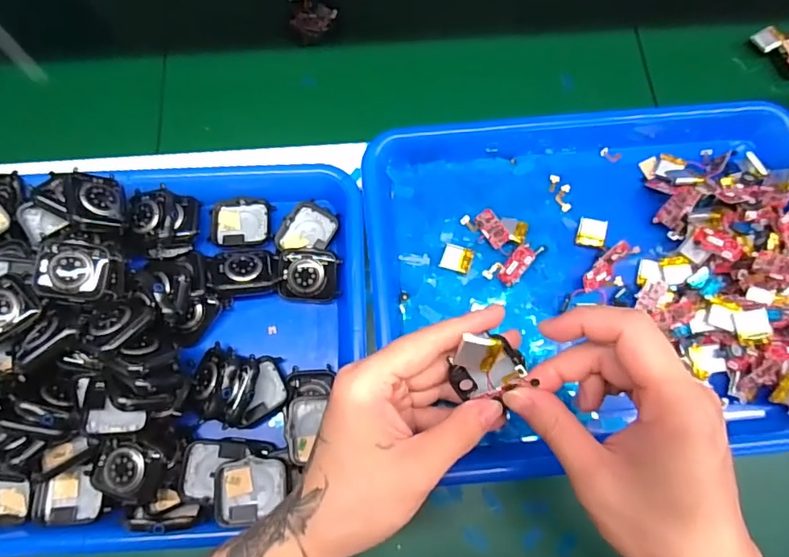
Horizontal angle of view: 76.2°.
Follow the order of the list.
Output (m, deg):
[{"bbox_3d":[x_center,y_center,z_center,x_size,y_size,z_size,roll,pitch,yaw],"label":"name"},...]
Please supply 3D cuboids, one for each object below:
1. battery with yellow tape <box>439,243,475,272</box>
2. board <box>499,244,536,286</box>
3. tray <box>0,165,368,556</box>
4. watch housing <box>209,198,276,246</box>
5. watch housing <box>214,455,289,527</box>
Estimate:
[{"bbox_3d":[0.046,-0.015,0.367,0.022,0.006,0.019,16,75,3],"label":"battery with yellow tape"},{"bbox_3d":[0.087,-0.009,0.359,0.013,0.006,0.031,38,102,8],"label":"board"},{"bbox_3d":[-0.183,0.040,0.329,0.324,0.056,0.249,-3,75,-2],"label":"tray"},{"bbox_3d":[-0.113,-0.041,0.374,0.044,0.010,0.036,1,75,-1],"label":"watch housing"},{"bbox_3d":[-0.087,0.130,0.309,0.041,0.014,0.038,-1,75,-2],"label":"watch housing"}]

